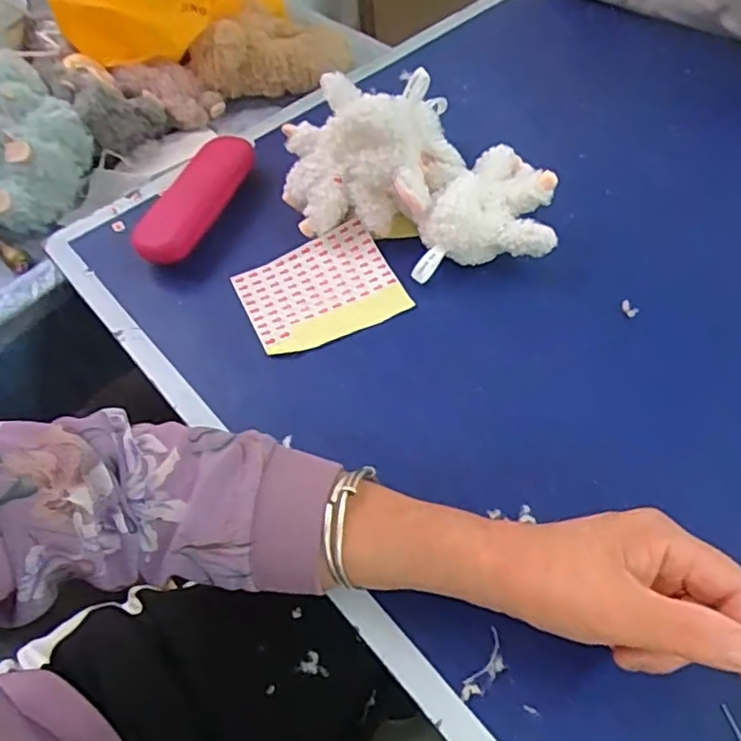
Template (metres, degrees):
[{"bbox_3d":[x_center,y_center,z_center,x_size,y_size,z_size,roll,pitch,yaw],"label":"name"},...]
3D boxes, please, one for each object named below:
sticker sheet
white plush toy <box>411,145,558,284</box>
[{"bbox_3d":[-0.041,-0.067,0.510,0.122,0.020,0.095,-23,58,-11],"label":"sticker sheet"},{"bbox_3d":[0.087,-0.139,0.521,0.113,0.054,0.117,-8,57,-1],"label":"white plush toy"}]

